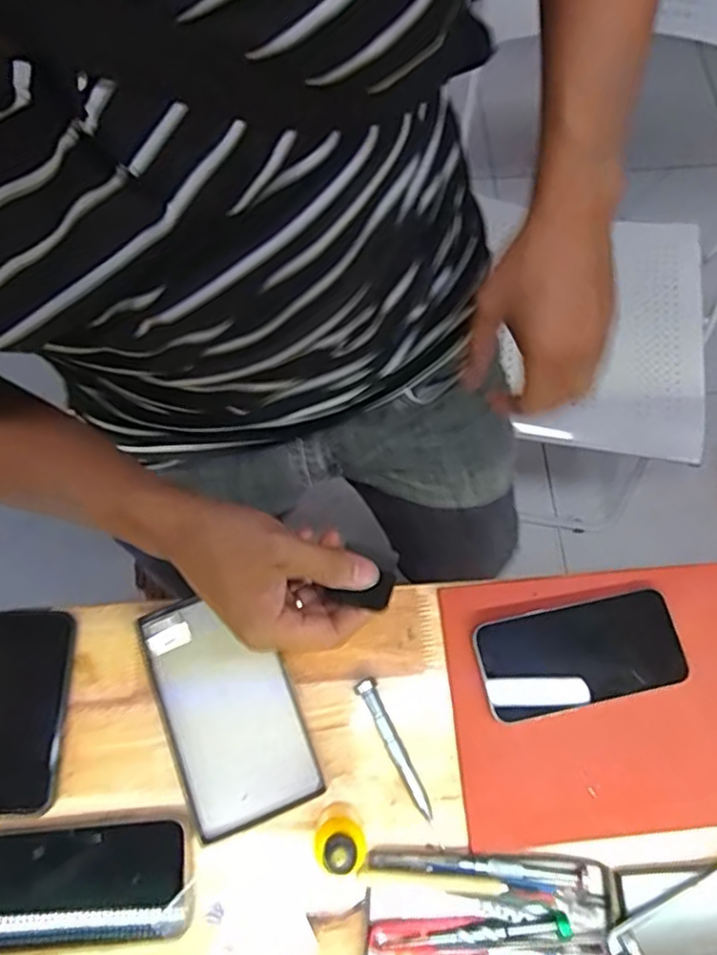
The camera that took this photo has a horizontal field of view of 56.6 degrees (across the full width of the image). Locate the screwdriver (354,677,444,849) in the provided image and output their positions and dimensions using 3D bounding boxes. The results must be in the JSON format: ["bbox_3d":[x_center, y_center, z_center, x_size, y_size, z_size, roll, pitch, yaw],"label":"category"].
[{"bbox_3d":[0.031,0.213,0.501,0.016,0.014,0.126,-24,71,-9],"label":"screwdriver"}]

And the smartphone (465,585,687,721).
[{"bbox_3d":[0.175,0.139,0.530,0.160,0.014,0.079,-12,70,-5],"label":"smartphone"}]

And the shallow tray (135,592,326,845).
[{"bbox_3d":[-0.102,0.175,0.516,0.098,0.009,0.173,-22,71,-8],"label":"shallow tray"}]

